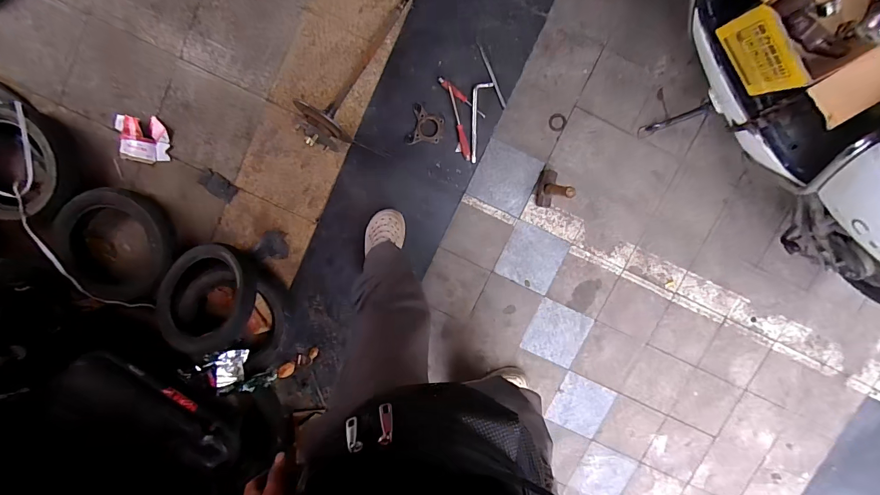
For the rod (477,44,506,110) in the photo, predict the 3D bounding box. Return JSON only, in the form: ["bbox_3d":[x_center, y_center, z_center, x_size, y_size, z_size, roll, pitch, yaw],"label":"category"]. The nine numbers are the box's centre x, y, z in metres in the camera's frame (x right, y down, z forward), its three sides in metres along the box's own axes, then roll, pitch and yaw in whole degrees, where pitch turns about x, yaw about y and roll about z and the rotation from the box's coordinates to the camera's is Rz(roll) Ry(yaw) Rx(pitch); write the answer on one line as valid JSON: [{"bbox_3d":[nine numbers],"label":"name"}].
[{"bbox_3d":[0.165,-0.546,1.241,0.017,0.005,0.213,-23,97,4],"label":"rod"}]

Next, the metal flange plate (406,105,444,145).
[{"bbox_3d":[-0.048,-0.391,1.270,0.107,0.010,0.125,17,98,-1],"label":"metal flange plate"}]

